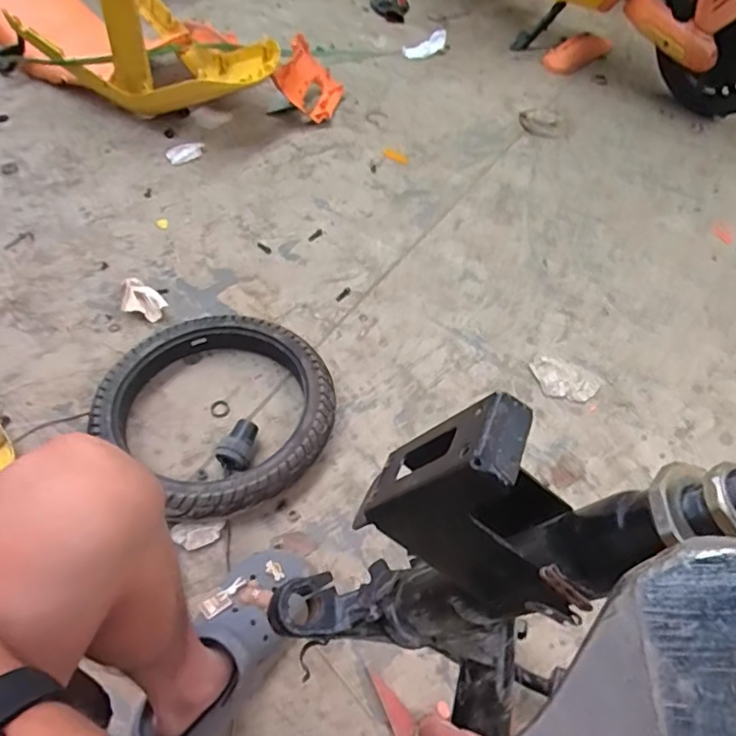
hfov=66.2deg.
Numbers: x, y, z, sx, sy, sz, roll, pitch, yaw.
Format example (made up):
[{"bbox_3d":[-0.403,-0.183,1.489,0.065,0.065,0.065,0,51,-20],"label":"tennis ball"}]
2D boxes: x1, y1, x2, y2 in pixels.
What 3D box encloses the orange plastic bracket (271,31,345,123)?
[{"bbox_3d":[-0.155,-0.745,1.479,0.041,0.184,0.211,-11,52,40],"label":"orange plastic bracket"}]

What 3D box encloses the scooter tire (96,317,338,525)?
[{"bbox_3d":[-0.224,0.064,0.887,0.348,0.063,0.334,2,52,-2],"label":"scooter tire"}]

